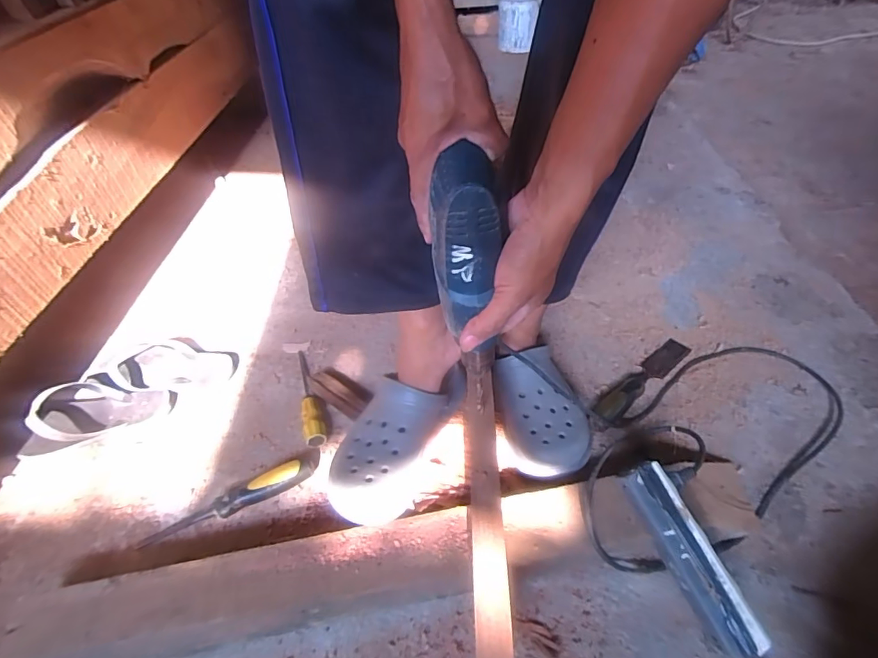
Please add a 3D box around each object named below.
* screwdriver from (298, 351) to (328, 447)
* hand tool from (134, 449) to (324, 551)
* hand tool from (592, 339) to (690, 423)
[{"bbox_3d":[-0.207,0.099,0.741,0.030,0.034,0.202,-17,47,-9],"label":"screwdriver"},{"bbox_3d":[-0.275,0.225,0.621,0.235,0.040,0.039,-23,48,-15],"label":"hand tool"},{"bbox_3d":[0.309,0.073,0.710,0.220,0.030,0.042,-35,52,-24],"label":"hand tool"}]

